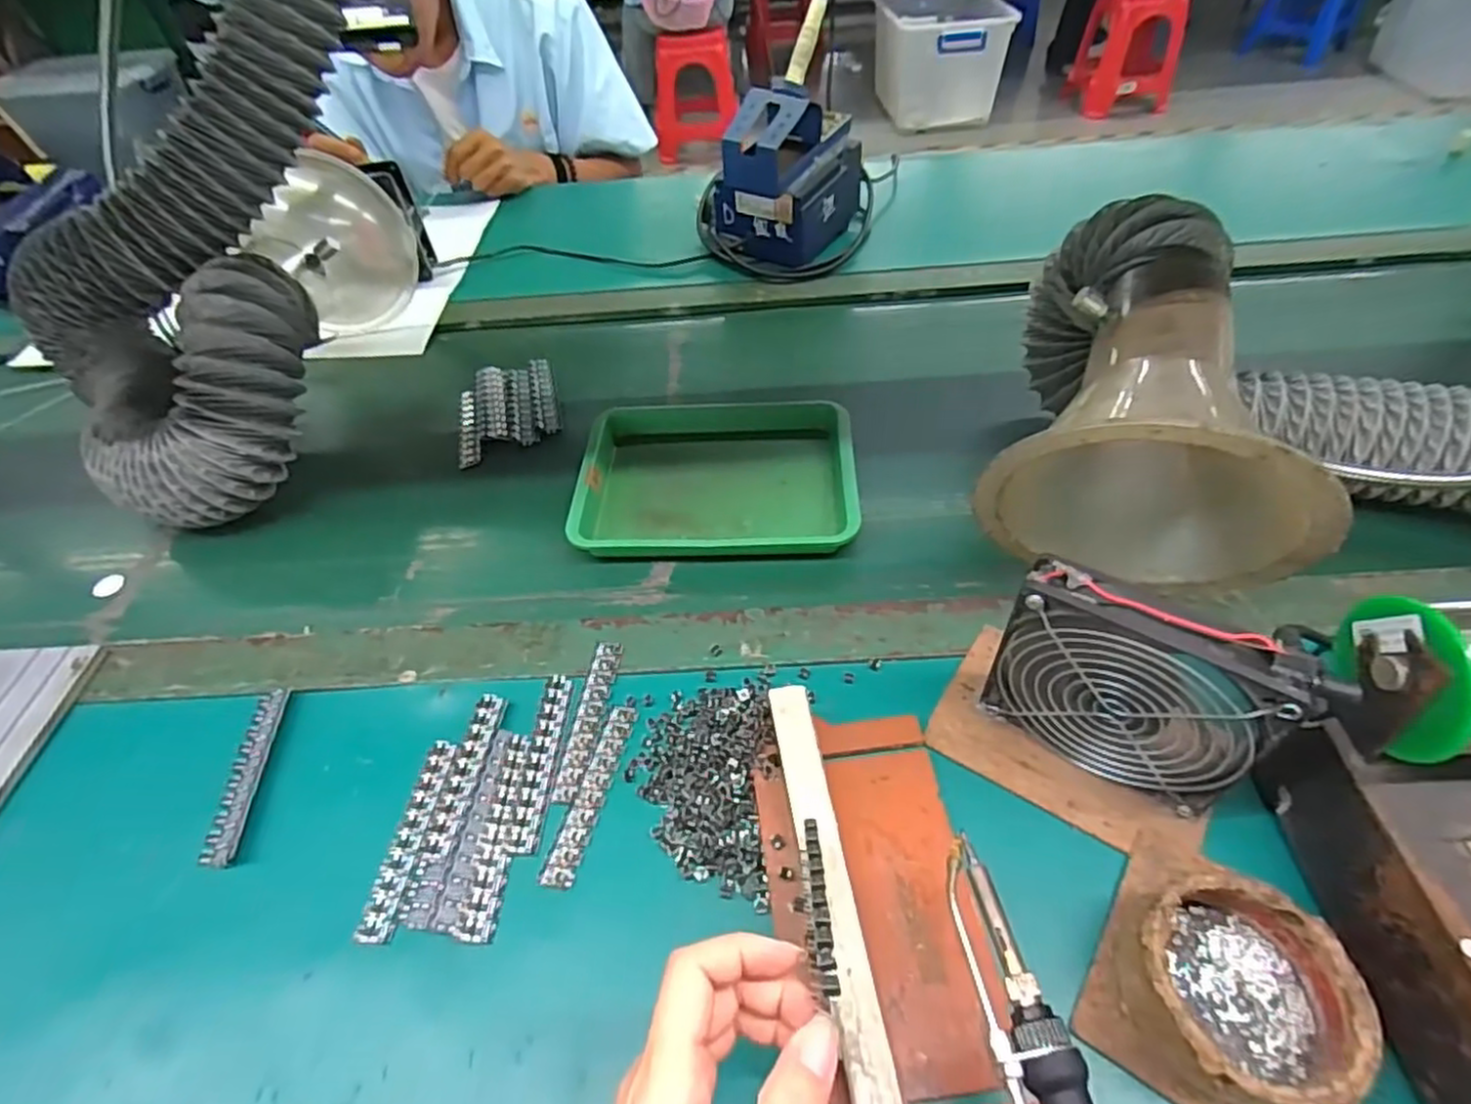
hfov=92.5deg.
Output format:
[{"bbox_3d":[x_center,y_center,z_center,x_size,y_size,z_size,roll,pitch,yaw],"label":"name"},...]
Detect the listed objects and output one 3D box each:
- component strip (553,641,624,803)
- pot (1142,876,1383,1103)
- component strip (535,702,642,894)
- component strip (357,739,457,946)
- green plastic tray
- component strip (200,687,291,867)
[{"bbox_3d":[-0.090,0.100,0.432,0.017,0.004,0.107,3,48,8],"label":"component strip"},{"bbox_3d":[0.217,0.189,0.301,0.081,0.041,0.081,-3,47,3],"label":"pot"},{"bbox_3d":[-0.082,0.136,0.404,0.018,0.004,0.108,8,49,12],"label":"component strip"},{"bbox_3d":[-0.180,0.156,0.391,0.019,0.005,0.108,1,48,6],"label":"component strip"},{"bbox_3d":[-0.015,-0.059,0.563,0.212,0.029,0.161,-1,47,5],"label":"green plastic tray"},{"bbox_3d":[-0.290,0.130,0.419,0.019,0.005,0.109,-8,47,-2],"label":"component strip"}]

